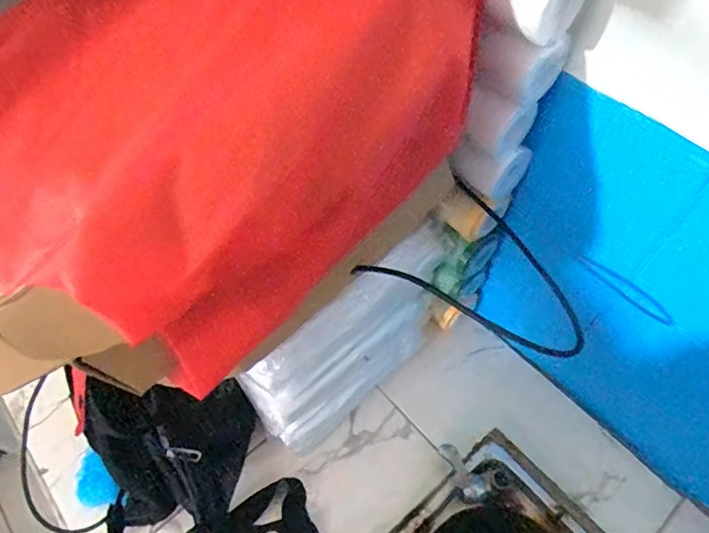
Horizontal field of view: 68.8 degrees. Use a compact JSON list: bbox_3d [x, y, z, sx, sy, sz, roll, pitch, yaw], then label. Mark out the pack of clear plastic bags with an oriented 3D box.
[{"bbox_3d":[0.005,0.101,0.628,0.273,0.235,0.052,-37,64,-22],"label":"pack of clear plastic bags"}]

